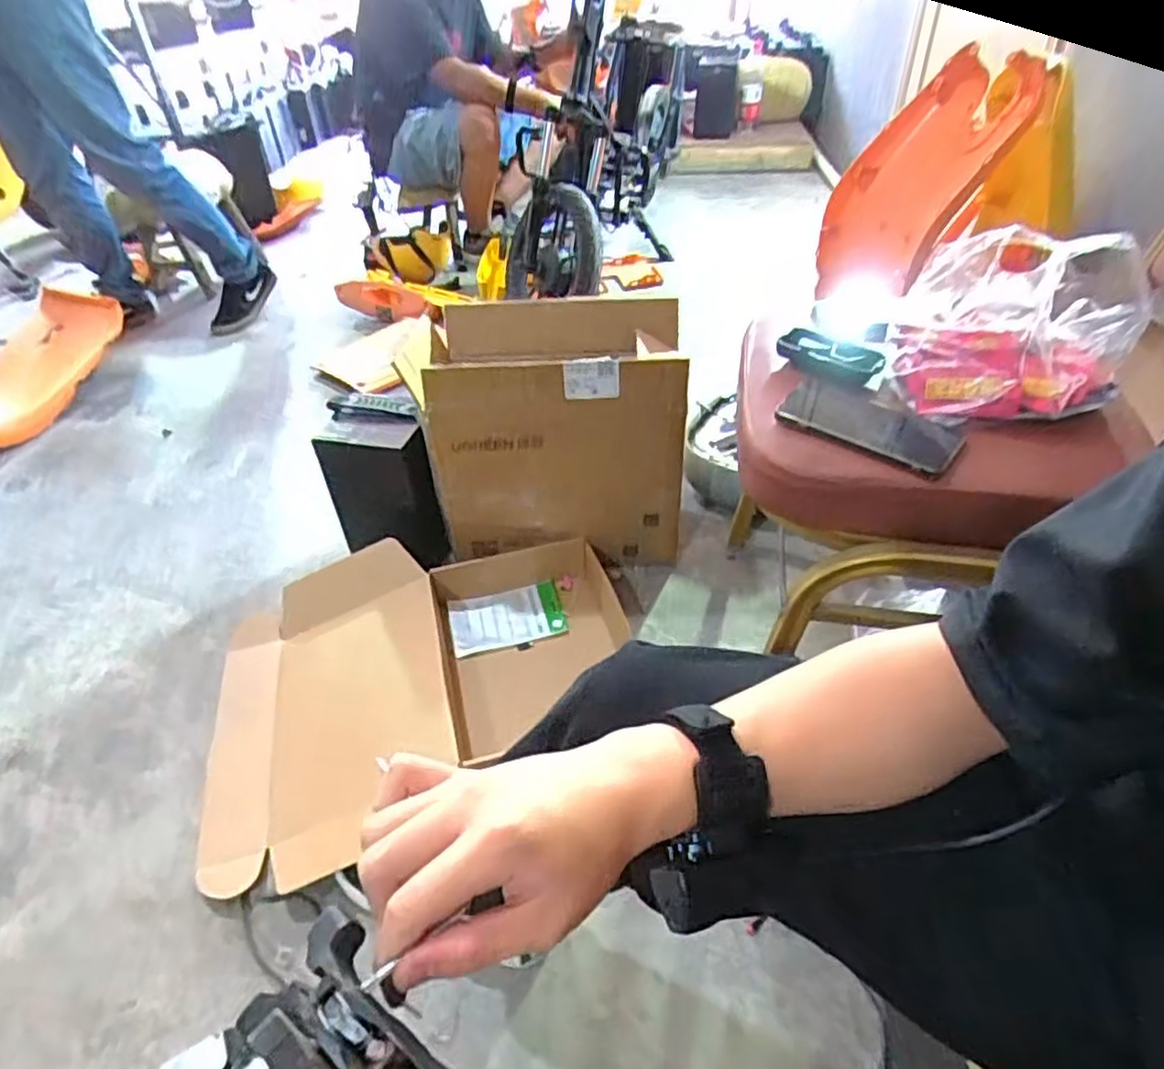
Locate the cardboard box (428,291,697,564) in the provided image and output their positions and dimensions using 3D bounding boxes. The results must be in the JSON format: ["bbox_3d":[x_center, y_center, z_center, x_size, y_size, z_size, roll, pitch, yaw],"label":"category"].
[{"bbox_3d":[-0.033,-0.174,1.192,0.380,0.372,0.263,-2,43,2],"label":"cardboard box"}]

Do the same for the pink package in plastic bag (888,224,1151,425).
[{"bbox_3d":[0.420,-0.206,0.685,0.193,0.131,0.158,9,44,13],"label":"pink package in plastic bag"}]

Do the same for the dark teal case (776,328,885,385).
[{"bbox_3d":[0.266,-0.193,0.763,0.110,0.029,0.043,27,50,28],"label":"dark teal case"}]

